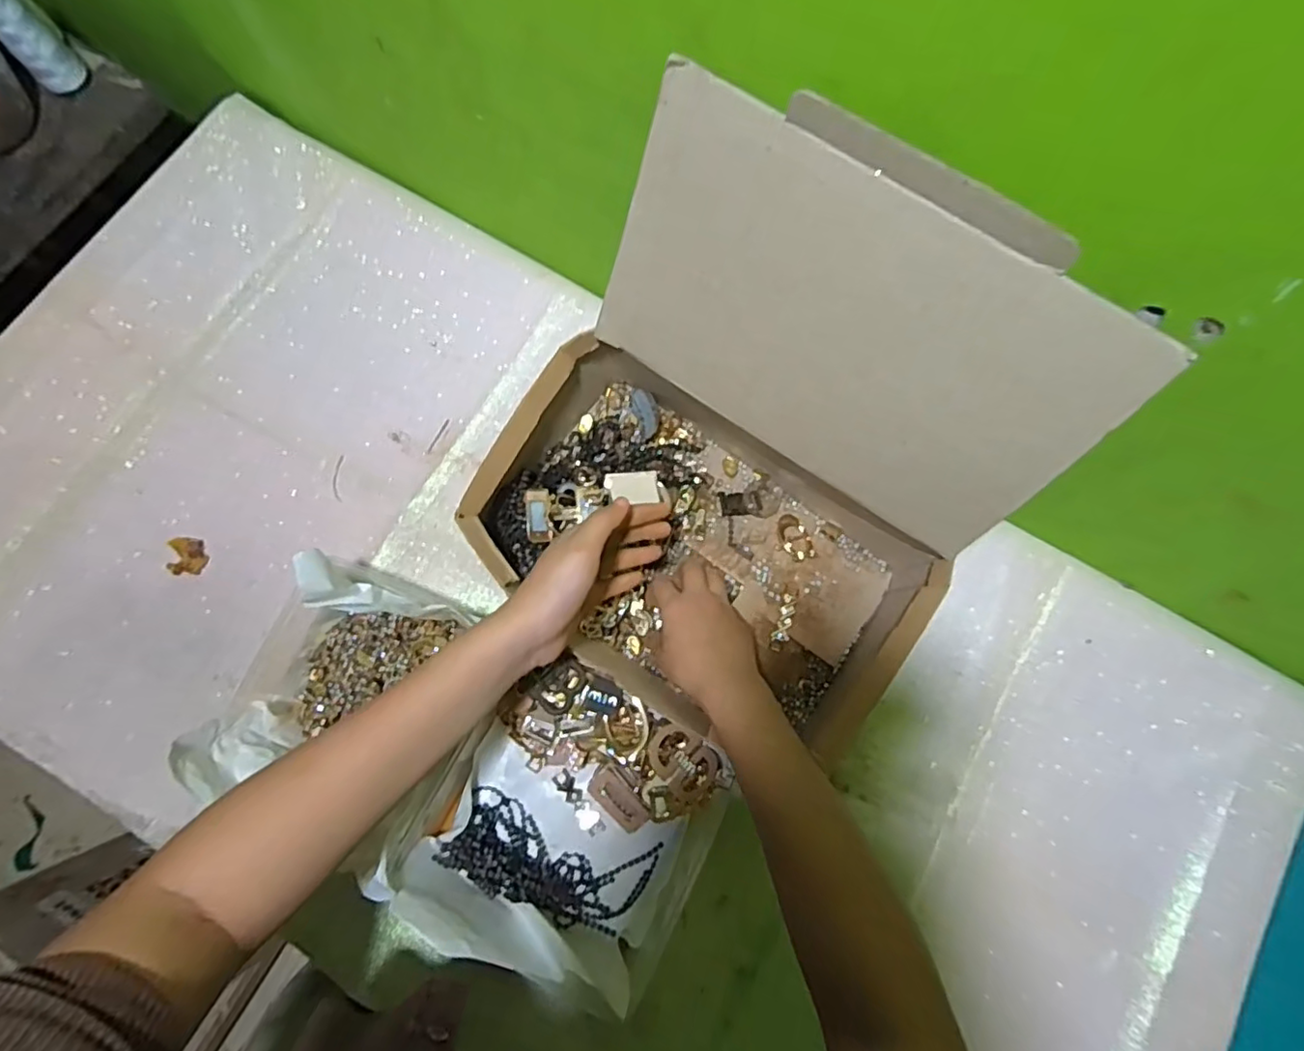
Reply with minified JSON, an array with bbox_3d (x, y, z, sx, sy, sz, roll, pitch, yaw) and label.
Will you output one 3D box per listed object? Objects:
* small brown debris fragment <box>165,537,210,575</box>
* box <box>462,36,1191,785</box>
[{"bbox_3d":[-0.417,0.028,0.560,0.034,0.004,0.033,4,77,1],"label":"small brown debris fragment"},{"bbox_3d":[0.059,-0.038,0.425,0.324,0.280,0.269,33,79,8],"label":"box"}]

